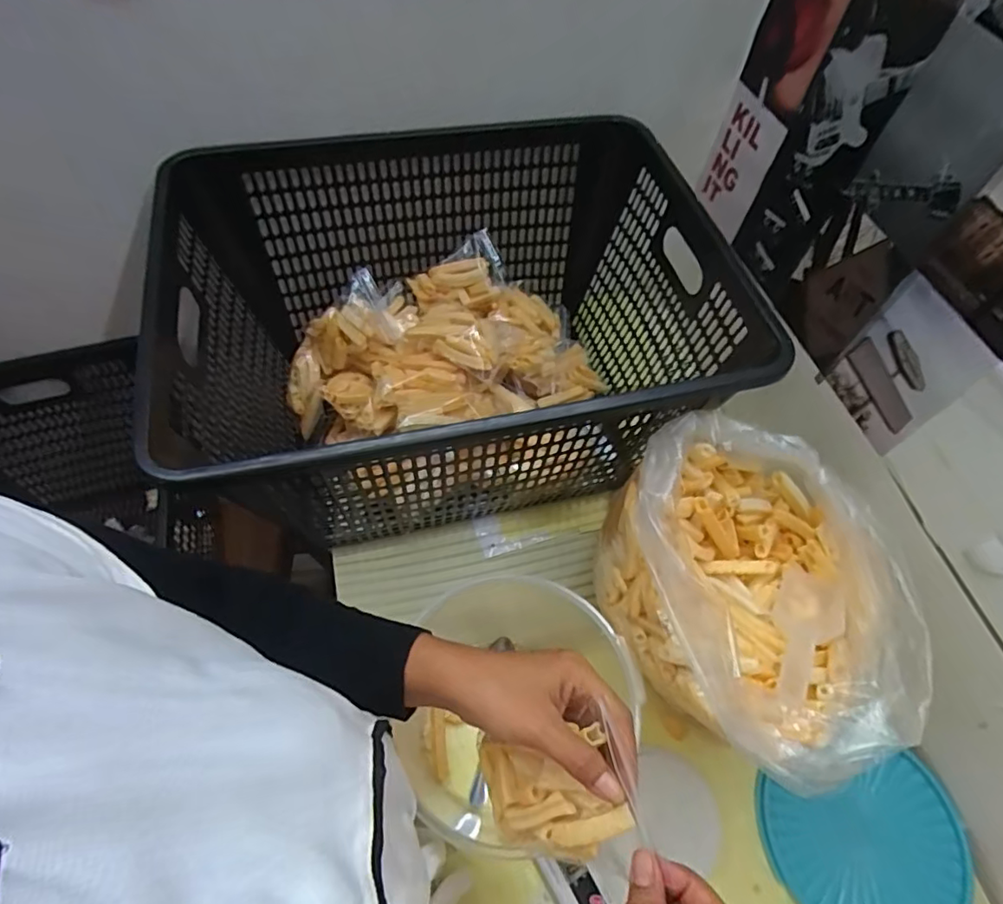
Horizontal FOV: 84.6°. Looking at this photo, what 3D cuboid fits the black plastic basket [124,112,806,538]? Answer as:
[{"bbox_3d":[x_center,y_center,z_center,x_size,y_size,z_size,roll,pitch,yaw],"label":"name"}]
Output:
[{"bbox_3d":[-0.049,-0.117,0.660,0.538,0.304,0.410,-11,61,-10],"label":"black plastic basket"}]

